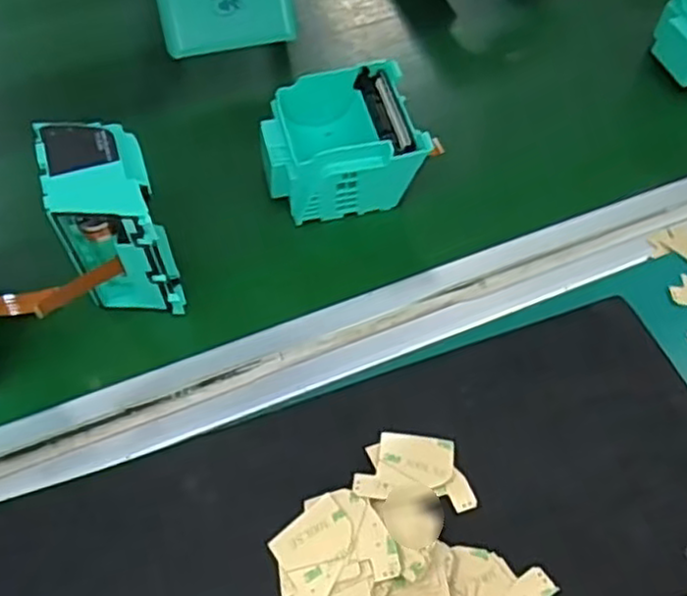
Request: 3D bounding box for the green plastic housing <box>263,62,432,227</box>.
[{"bbox_3d":[-0.002,-0.083,0.378,0.079,0.038,0.070,-12,53,-4],"label":"green plastic housing"}]

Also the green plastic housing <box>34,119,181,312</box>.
[{"bbox_3d":[-0.105,-0.034,0.325,0.044,0.076,0.071,-16,54,-8],"label":"green plastic housing"}]

